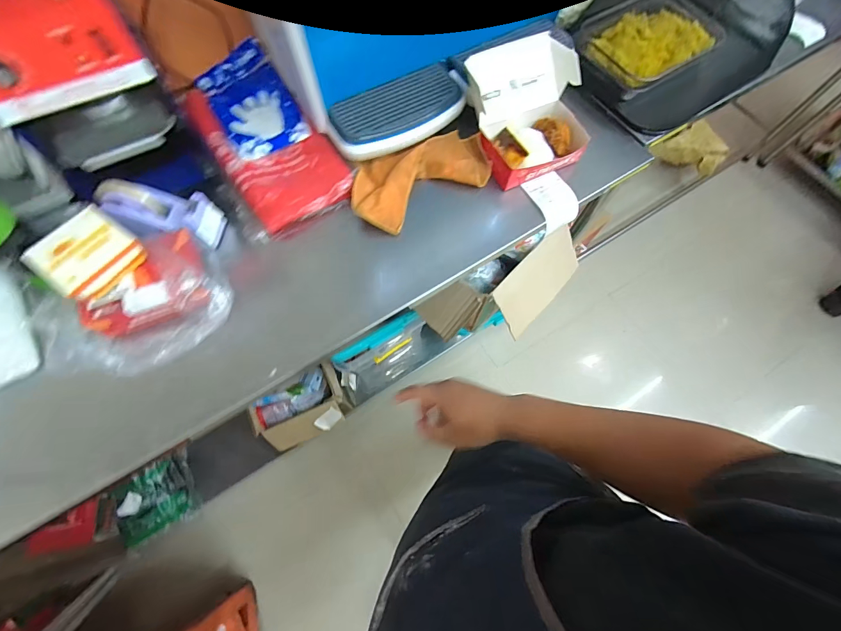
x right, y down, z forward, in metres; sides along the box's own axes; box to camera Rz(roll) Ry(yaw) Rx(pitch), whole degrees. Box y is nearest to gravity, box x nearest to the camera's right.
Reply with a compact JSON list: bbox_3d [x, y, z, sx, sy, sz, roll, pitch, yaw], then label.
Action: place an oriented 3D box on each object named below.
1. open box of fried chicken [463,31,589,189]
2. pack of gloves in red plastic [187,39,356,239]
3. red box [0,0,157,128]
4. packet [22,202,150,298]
[{"bbox_3d":[0.205,-0.386,0.699,0.217,0.121,0.201,-24,70,-10],"label":"open box of fried chicken"},{"bbox_3d":[-0.281,-0.321,0.704,0.199,0.052,0.347,-32,72,-13],"label":"pack of gloves in red plastic"},{"bbox_3d":[-0.466,-0.322,0.455,0.203,0.125,0.024,-28,71,-12],"label":"red box"},{"bbox_3d":[-0.487,-0.089,0.544,0.116,0.044,0.118,34,71,12],"label":"packet"}]

